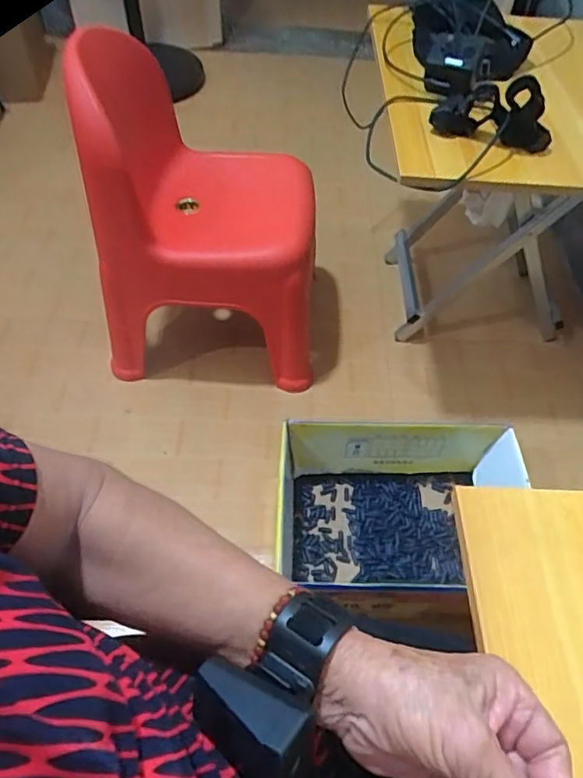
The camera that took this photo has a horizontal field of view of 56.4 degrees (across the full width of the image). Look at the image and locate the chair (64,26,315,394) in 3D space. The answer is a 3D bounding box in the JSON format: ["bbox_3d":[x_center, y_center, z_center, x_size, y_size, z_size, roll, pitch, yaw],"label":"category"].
[{"bbox_3d":[-0.145,-0.314,1.008,0.389,0.522,0.359,2,53,-1],"label":"chair"}]

